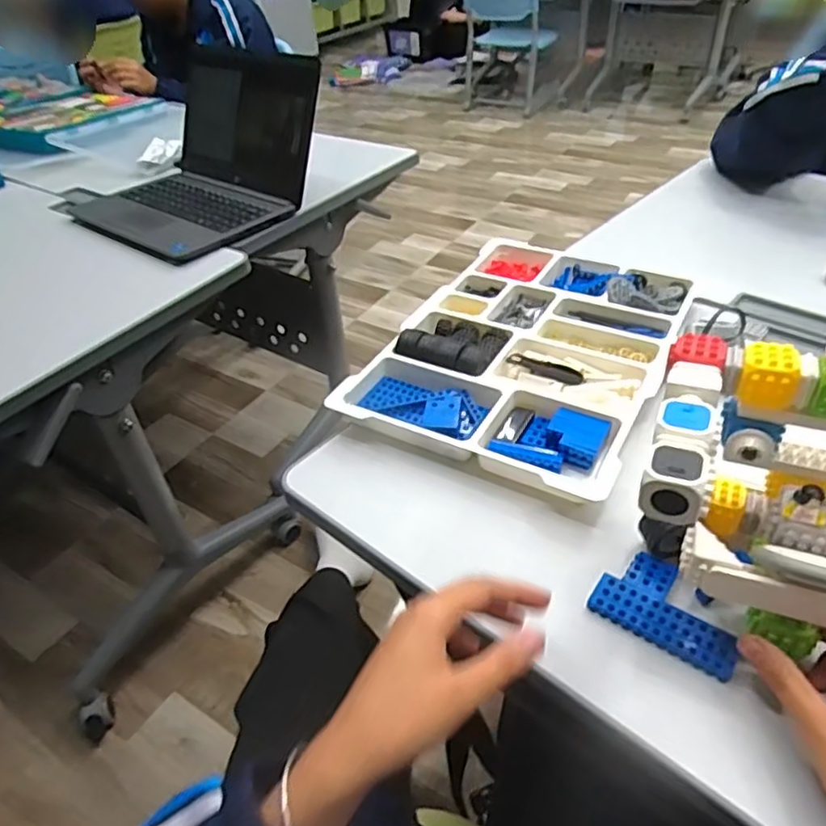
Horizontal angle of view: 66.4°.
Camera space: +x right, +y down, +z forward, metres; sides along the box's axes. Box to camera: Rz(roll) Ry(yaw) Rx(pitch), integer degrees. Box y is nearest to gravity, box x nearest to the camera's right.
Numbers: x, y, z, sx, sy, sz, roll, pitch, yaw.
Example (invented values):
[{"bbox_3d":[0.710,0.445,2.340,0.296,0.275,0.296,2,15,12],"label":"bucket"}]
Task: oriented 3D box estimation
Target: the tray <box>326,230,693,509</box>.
[{"bbox_3d":[0.125,-0.075,0.665,0.272,0.038,0.377,17,45,24],"label":"tray"}]

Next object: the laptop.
[{"bbox_3d":[-0.342,-0.404,0.985,0.332,0.213,0.286,24,48,30],"label":"laptop"}]

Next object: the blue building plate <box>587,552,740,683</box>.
[{"bbox_3d":[0.179,0.135,0.440,0.094,0.013,0.061,22,47,28],"label":"blue building plate"}]

